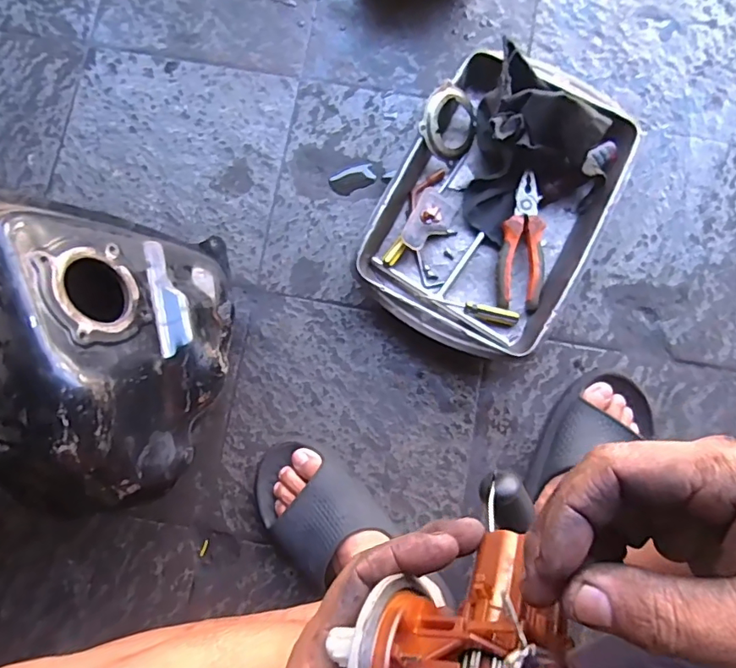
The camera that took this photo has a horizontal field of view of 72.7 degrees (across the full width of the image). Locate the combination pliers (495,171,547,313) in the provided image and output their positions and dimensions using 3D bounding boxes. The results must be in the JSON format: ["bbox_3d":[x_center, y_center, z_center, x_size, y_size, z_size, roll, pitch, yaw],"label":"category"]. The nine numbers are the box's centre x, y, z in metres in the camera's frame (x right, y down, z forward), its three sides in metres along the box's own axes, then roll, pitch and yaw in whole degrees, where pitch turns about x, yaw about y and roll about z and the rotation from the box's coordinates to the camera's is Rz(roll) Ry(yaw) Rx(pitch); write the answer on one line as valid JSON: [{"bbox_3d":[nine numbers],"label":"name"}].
[{"bbox_3d":[0.192,-0.114,0.617,0.055,0.026,0.164,5,83,2],"label":"combination pliers"}]

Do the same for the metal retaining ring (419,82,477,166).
[{"bbox_3d":[0.103,-0.267,0.628,0.080,0.019,0.091,18,89,-40],"label":"metal retaining ring"}]

